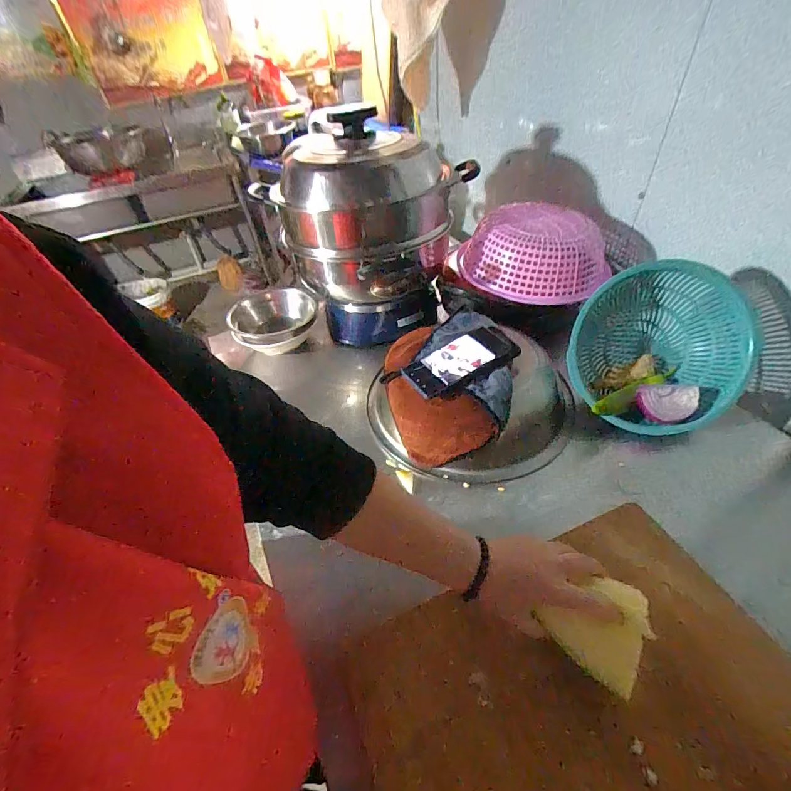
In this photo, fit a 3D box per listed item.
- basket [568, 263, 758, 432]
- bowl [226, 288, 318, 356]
[{"bbox_3d":[0.444,-0.077,0.681,0.275,0.277,0.132,5,2,18],"label":"basket"},{"bbox_3d":[-0.268,-0.163,0.908,0.169,0.082,0.180,-3,44,3],"label":"bowl"}]

